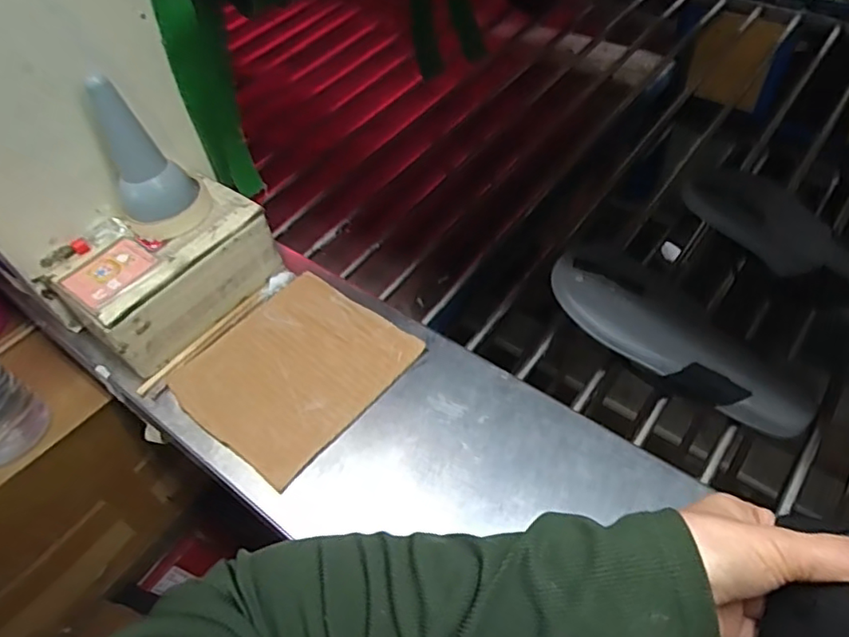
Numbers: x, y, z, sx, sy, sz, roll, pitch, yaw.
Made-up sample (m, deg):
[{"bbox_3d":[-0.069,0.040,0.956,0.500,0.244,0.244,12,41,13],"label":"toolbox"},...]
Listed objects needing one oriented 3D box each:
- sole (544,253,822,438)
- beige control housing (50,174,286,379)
[{"bbox_3d":[0.243,0.022,0.567,0.262,0.040,0.084,32,56,9],"label":"sole"},{"bbox_3d":[-0.269,-0.048,0.639,0.129,0.095,0.200,28,59,25],"label":"beige control housing"}]

